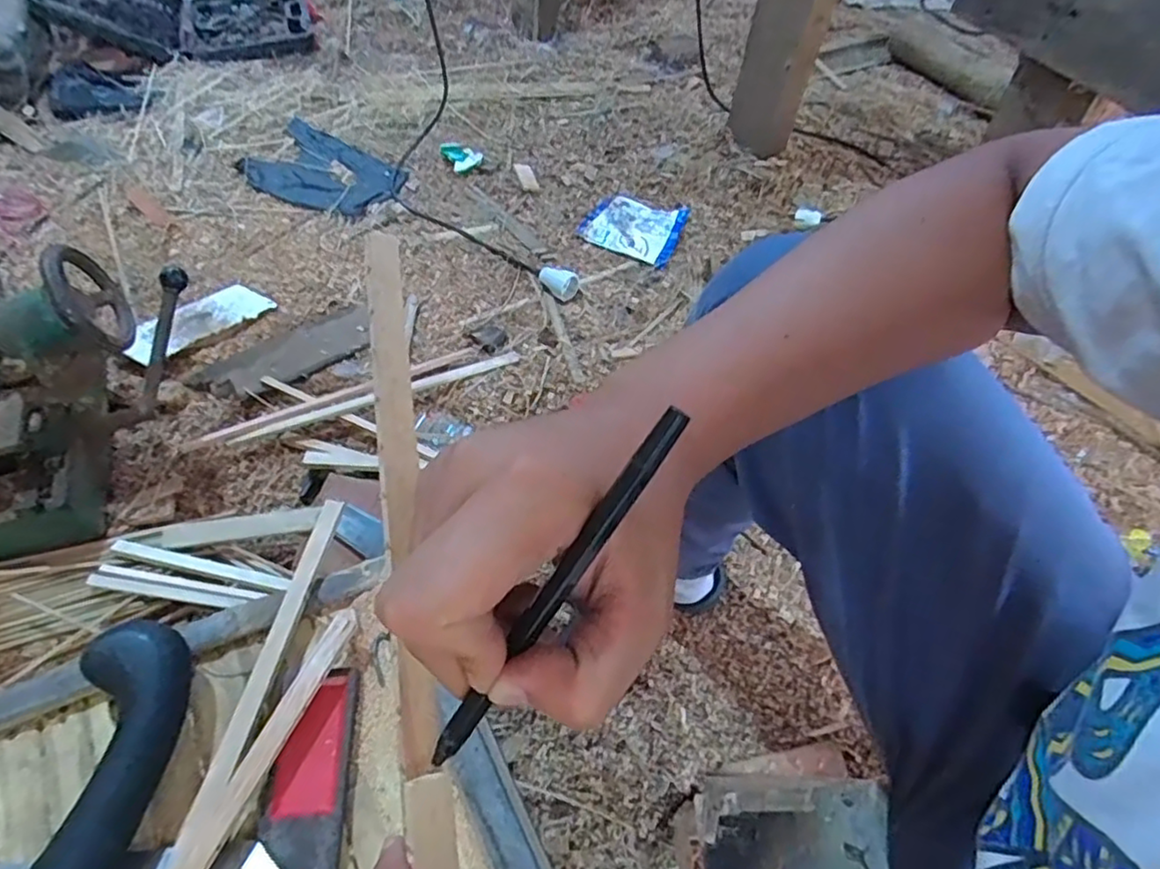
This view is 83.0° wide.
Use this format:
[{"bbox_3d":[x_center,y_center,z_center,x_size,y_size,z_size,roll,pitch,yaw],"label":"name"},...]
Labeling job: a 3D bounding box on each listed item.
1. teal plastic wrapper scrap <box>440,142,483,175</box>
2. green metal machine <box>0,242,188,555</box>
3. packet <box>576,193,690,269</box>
[{"bbox_3d":[-0.250,-0.565,1.331,0.095,0.012,0.076,26,58,13],"label":"teal plastic wrapper scrap"},{"bbox_3d":[-0.626,-0.067,0.739,0.289,0.216,0.354,-10,56,-10],"label":"green metal machine"},{"bbox_3d":[0.100,-0.394,1.220,0.184,0.027,0.154,25,57,12],"label":"packet"}]

